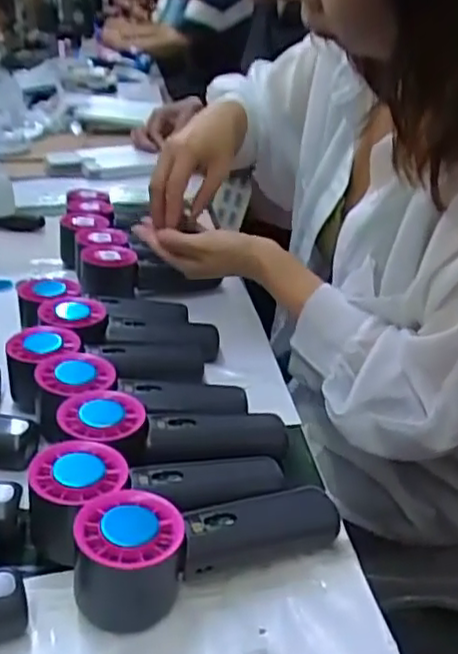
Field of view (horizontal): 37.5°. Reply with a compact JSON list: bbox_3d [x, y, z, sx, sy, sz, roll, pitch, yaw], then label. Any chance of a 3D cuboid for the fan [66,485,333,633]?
[{"bbox_3d":[-0.011,0.120,0.386,0.156,0.050,0.056,-12,30,-26],"label":"fan"}]

